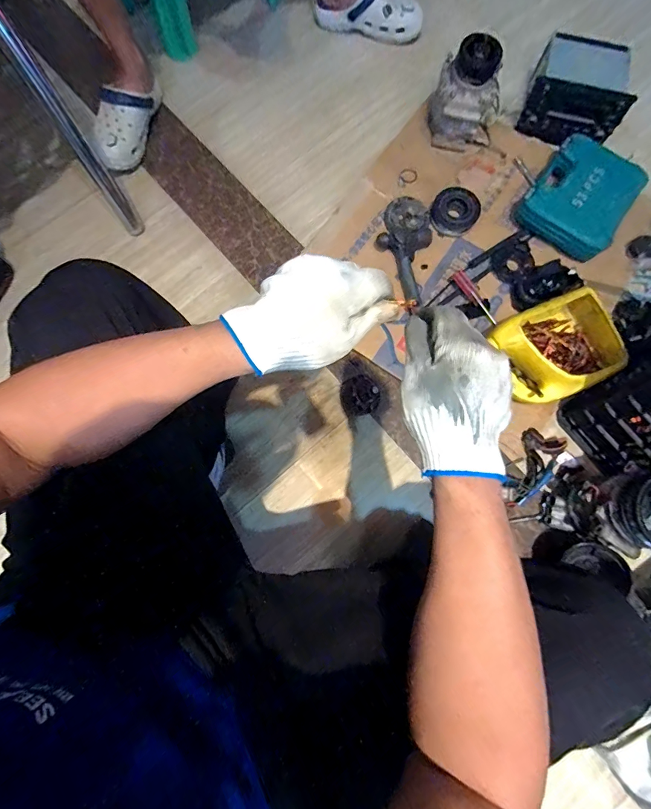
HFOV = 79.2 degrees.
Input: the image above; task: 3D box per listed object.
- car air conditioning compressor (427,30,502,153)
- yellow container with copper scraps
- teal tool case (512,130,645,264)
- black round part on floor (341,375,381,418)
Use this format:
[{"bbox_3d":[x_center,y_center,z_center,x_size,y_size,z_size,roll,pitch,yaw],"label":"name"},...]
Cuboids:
[{"bbox_3d":[0.317,-0.685,0.872,0.158,0.186,0.124,19,79,5],"label":"car air conditioning compressor"},{"bbox_3d":[0.435,-0.099,0.764,0.209,0.096,0.174,-22,78,-4],"label":"yellow container with copper scraps"},{"bbox_3d":[0.562,-0.453,0.874,0.204,0.077,0.232,36,78,8],"label":"teal tool case"},{"bbox_3d":[0.064,-0.017,0.773,0.063,0.073,0.078,-35,80,-7],"label":"black round part on floor"}]

